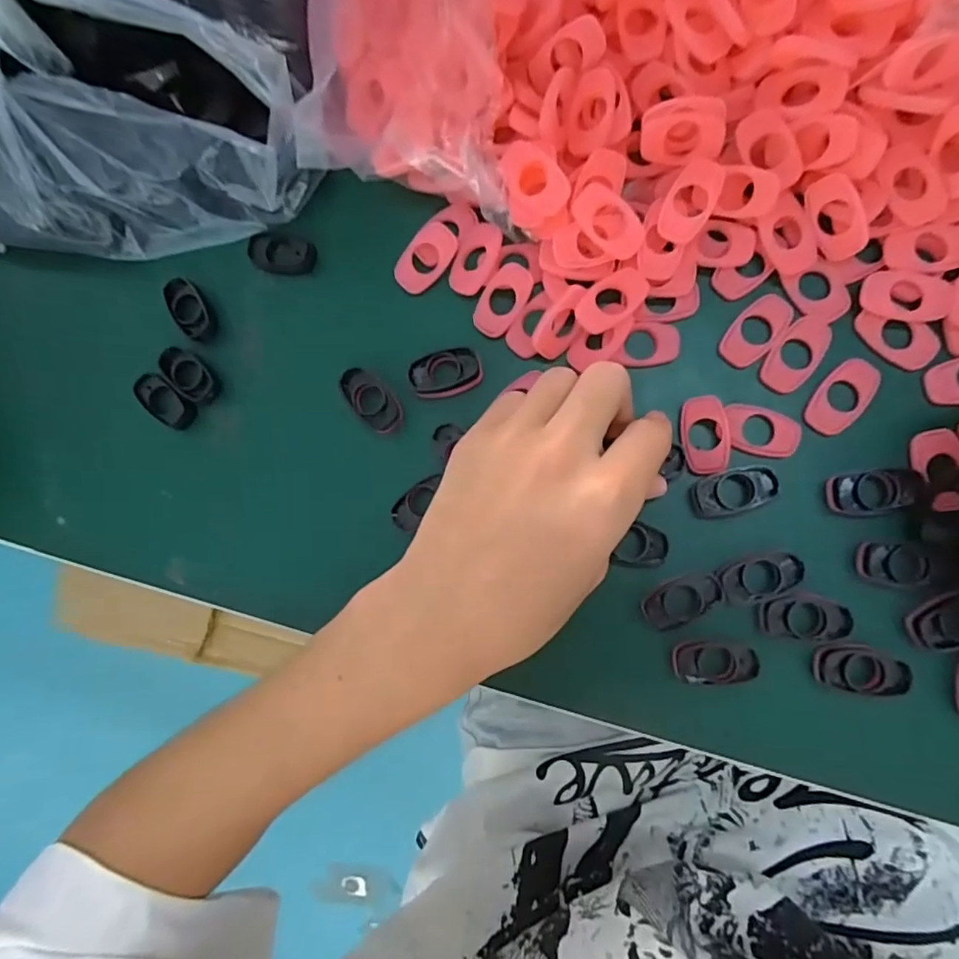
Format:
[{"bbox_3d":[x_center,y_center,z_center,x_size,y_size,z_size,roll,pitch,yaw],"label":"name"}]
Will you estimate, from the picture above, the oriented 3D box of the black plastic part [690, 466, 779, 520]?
[{"bbox_3d":[0.106,0.005,0.236,0.032,0.012,0.019,-14,85,7],"label":"black plastic part"}]

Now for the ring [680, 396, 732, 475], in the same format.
[{"bbox_3d":[0.095,-0.019,0.238,0.019,0.004,0.032,-6,88,20],"label":"ring"}]

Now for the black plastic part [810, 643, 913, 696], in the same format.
[{"bbox_3d":[0.151,0.076,0.226,0.034,0.006,0.018,15,89,9],"label":"black plastic part"}]

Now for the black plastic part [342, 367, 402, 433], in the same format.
[{"bbox_3d":[-0.050,-0.037,0.261,0.017,0.012,0.031,-42,82,4],"label":"black plastic part"}]

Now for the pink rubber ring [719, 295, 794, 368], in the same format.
[{"bbox_3d":[0.117,-0.063,0.239,0.019,0.004,0.032,40,93,9],"label":"pink rubber ring"}]

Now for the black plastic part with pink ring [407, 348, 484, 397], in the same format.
[{"bbox_3d":[-0.015,-0.048,0.254,0.031,0.006,0.018,-17,84,7],"label":"black plastic part with pink ring"}]

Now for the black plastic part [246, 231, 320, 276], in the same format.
[{"bbox_3d":[-0.095,-0.109,0.274,0.031,0.007,0.018,11,88,9],"label":"black plastic part"}]

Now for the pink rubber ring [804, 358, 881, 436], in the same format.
[{"bbox_3d":[0.150,-0.034,0.233,0.019,0.004,0.033,41,93,8],"label":"pink rubber ring"}]

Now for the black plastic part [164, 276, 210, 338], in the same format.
[{"bbox_3d":[-0.141,-0.083,0.275,0.015,0.009,0.028,-25,84,6],"label":"black plastic part"}]

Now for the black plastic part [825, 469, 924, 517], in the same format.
[{"bbox_3d":[0.160,0.005,0.230,0.033,0.004,0.017,-12,85,8],"label":"black plastic part"}]

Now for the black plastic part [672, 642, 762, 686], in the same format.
[{"bbox_3d":[0.097,0.076,0.235,0.032,0.006,0.016,-3,86,8],"label":"black plastic part"}]

